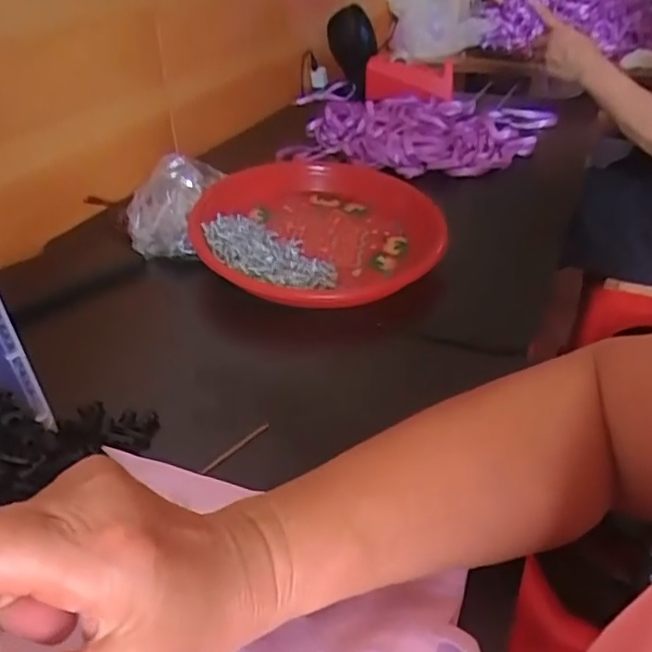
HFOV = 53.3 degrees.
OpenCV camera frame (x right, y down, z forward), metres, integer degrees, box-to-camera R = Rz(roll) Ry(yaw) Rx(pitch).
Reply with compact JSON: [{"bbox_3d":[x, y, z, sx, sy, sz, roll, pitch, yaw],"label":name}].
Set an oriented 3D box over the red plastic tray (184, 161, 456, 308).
[{"bbox_3d":[-0.009,-0.099,0.632,0.232,0.044,0.247,-5,33,-6],"label":"red plastic tray"}]

